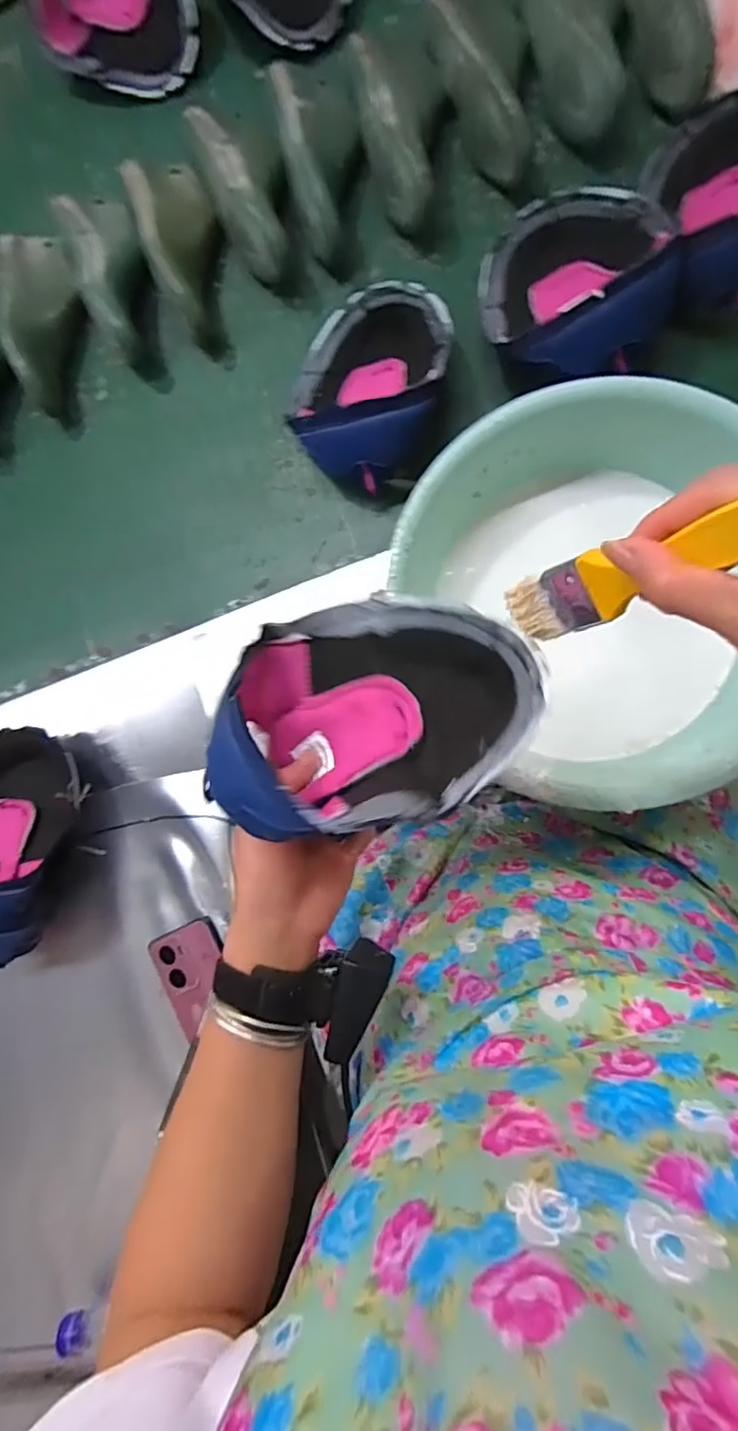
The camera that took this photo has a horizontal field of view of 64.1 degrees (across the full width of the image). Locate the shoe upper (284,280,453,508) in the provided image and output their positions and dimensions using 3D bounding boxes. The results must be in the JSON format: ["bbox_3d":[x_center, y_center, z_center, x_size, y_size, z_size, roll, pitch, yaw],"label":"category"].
[{"bbox_3d":[0.004,-0.323,0.567,0.156,0.082,0.203,12,91,9],"label":"shoe upper"}]

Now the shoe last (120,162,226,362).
[{"bbox_3d":[-0.191,-0.488,0.608,0.080,0.065,0.201,-21,86,8],"label":"shoe last"}]

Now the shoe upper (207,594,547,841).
[{"bbox_3d":[-0.001,0.009,0.344,0.195,0.090,0.159,-4,52,7],"label":"shoe upper"}]

